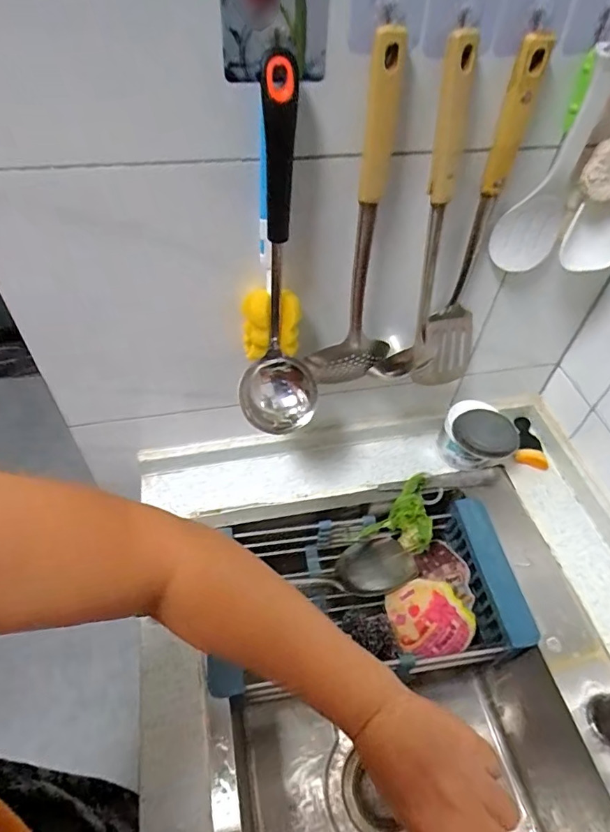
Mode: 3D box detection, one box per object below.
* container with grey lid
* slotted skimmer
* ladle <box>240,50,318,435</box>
[{"bbox_3d":[0.239,0.035,0.687,0.095,0.091,0.093,2,50,-3],"label":"container with grey lid"},{"bbox_3d":[0.059,-0.154,0.468,0.085,0.331,0.065,12,50,5],"label":"slotted skimmer"},{"bbox_3d":[-0.018,-0.119,0.445,0.078,0.312,0.094,8,50,2],"label":"ladle"}]

